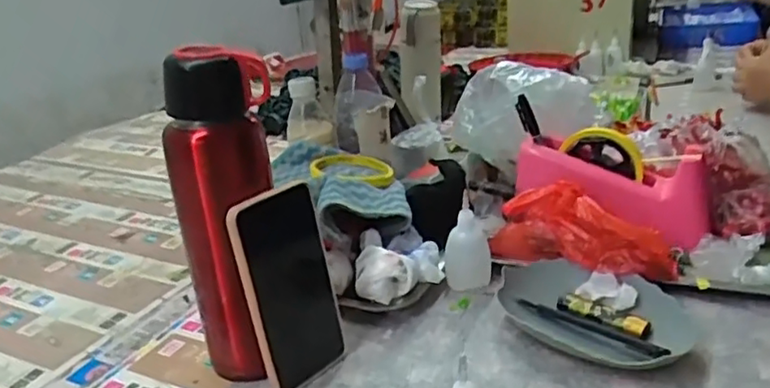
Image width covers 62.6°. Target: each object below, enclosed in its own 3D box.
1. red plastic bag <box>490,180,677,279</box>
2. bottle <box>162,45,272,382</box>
[{"bbox_3d":[0.181,0.041,0.602,0.164,0.083,0.046,13,29,38],"label":"red plastic bag"},{"bbox_3d":[-0.123,0.021,0.506,0.069,0.266,0.061,8,26,31],"label":"bottle"}]

